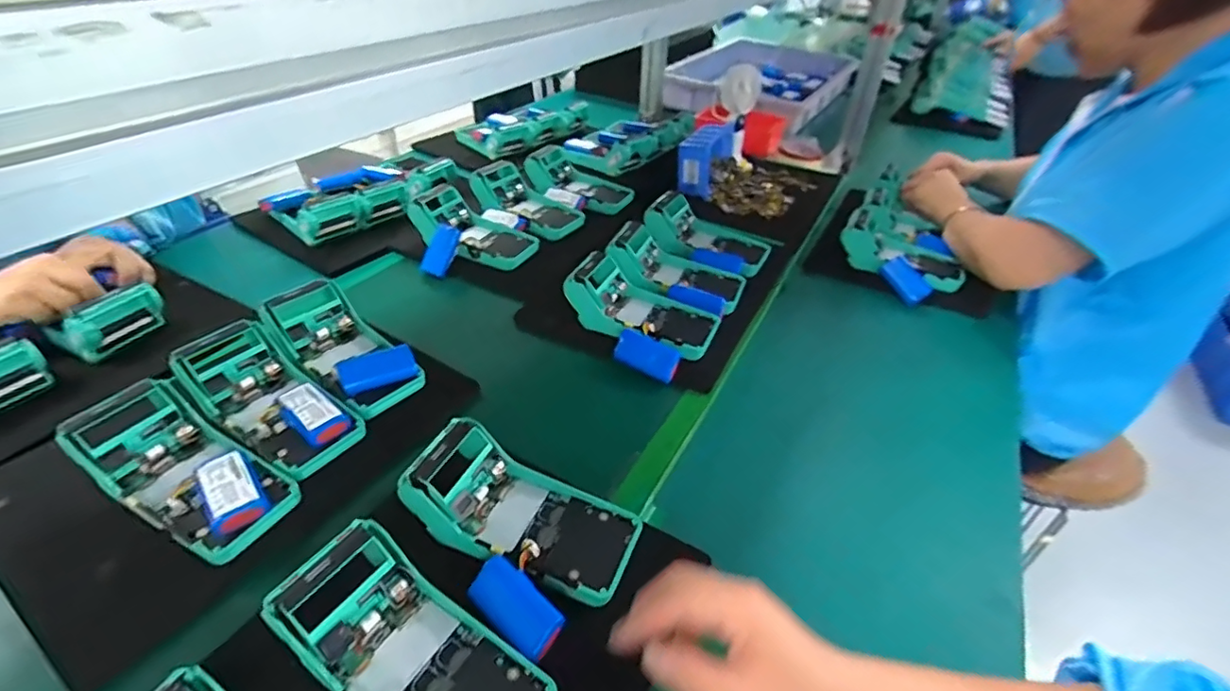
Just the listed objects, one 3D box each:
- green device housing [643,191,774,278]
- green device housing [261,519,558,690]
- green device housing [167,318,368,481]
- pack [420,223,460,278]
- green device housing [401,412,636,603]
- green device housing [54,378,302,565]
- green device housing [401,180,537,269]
[{"bbox_3d":[0.135,-0.164,0.791,0.159,0.057,0.115,27,43,28],"label":"green device housing"},{"bbox_3d":[-0.123,0.190,0.342,0.170,0.049,0.079,34,49,14],"label":"green device housing"},{"bbox_3d":[-0.306,0.040,0.496,0.162,0.053,0.081,24,42,27],"label":"green device housing"},{"bbox_3d":[-0.232,-0.127,0.748,0.035,0.018,0.070,19,85,21],"label":"pack"},{"bbox_3d":[-0.066,0.119,0.418,0.163,0.059,0.087,16,39,18],"label":"green device housing"},{"bbox_3d":[-0.332,0.094,0.435,0.160,0.064,0.081,20,41,23],"label":"green device housing"},{"bbox_3d":[-0.196,-0.168,0.778,0.176,0.055,0.094,18,40,19],"label":"green device housing"}]

